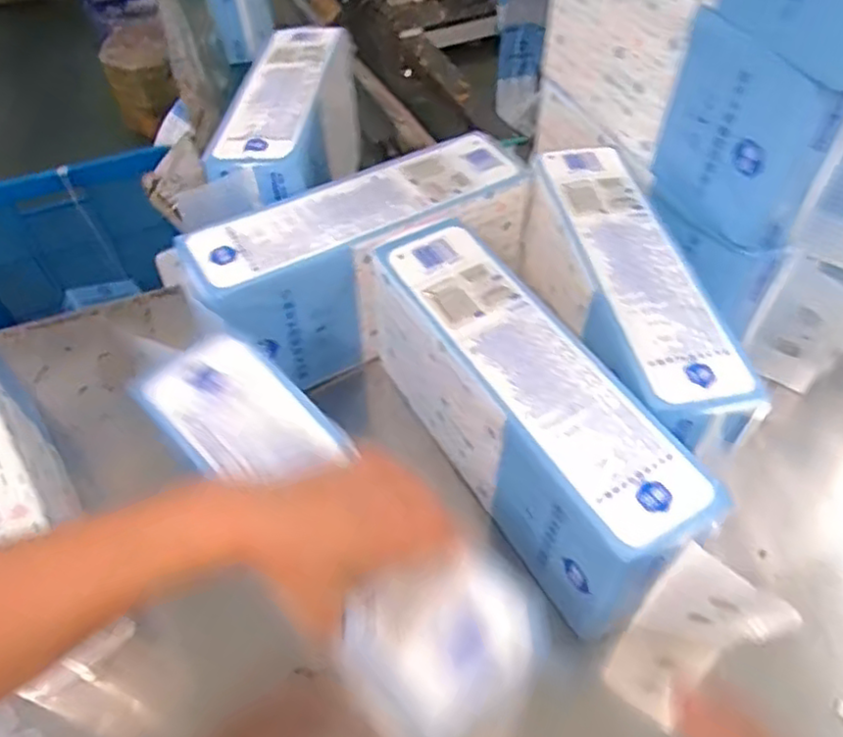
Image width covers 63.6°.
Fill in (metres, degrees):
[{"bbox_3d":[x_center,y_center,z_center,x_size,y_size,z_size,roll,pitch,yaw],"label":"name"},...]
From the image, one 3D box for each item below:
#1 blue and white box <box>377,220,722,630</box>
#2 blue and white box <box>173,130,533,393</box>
[{"bbox_3d":[0.077,0.031,0.551,0.091,0.132,0.326,-25,56,-17],"label":"blue and white box"},{"bbox_3d":[-0.051,-0.104,0.656,0.315,0.145,0.103,-25,56,-17],"label":"blue and white box"}]

